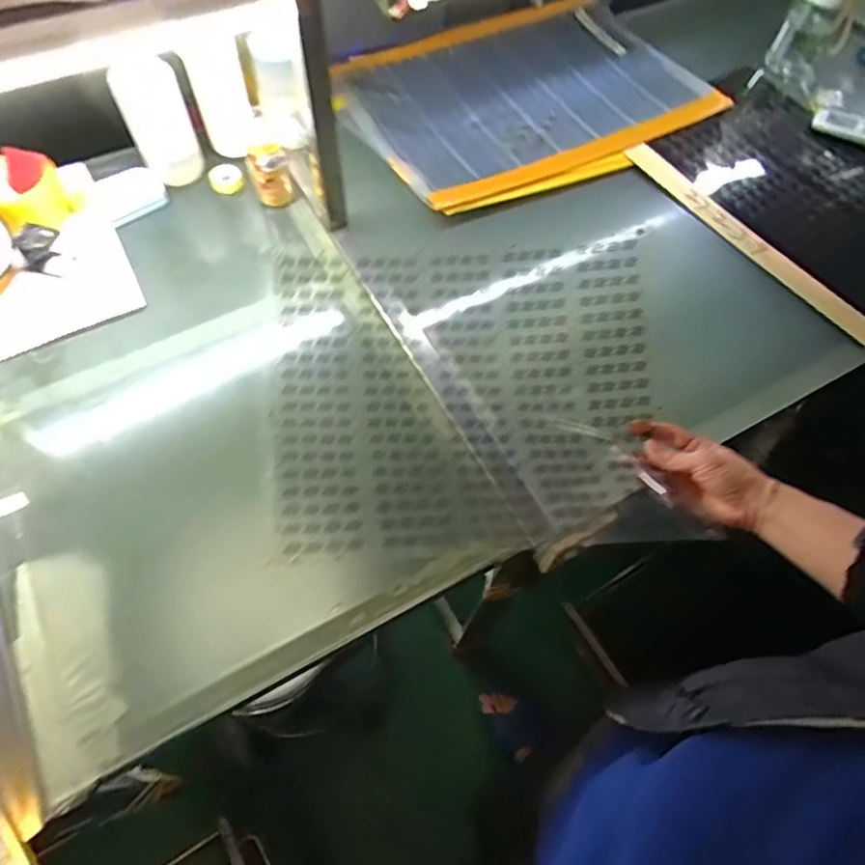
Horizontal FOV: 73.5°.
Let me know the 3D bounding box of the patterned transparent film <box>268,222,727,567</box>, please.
[{"bbox_3d":[0.044,-0.040,0.569,0.381,0.098,0.320,-4,63,-5],"label":"patterned transparent film"}]

